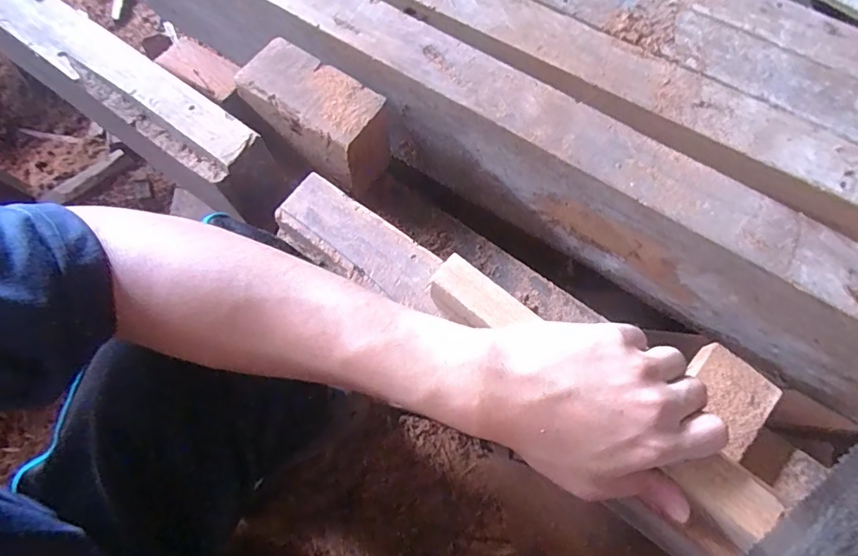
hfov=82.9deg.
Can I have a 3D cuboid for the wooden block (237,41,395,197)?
[{"bbox_3d":[-0.099,-0.135,0.419,0.119,0.073,0.066,33,75,10],"label":"wooden block"}]

